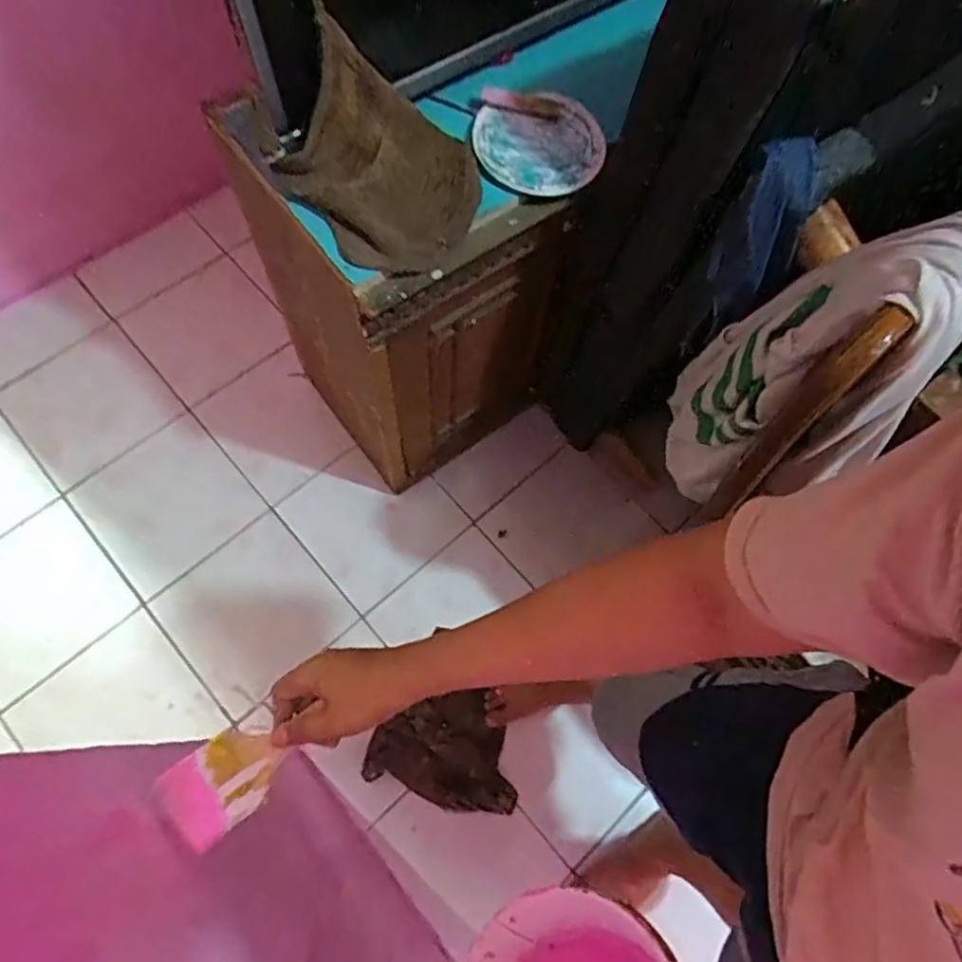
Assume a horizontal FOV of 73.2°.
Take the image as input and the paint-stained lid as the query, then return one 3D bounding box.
[{"bbox_3d":[0.068,-0.412,0.784,0.158,0.028,0.136,25,72,6],"label":"paint-stained lid"}]

